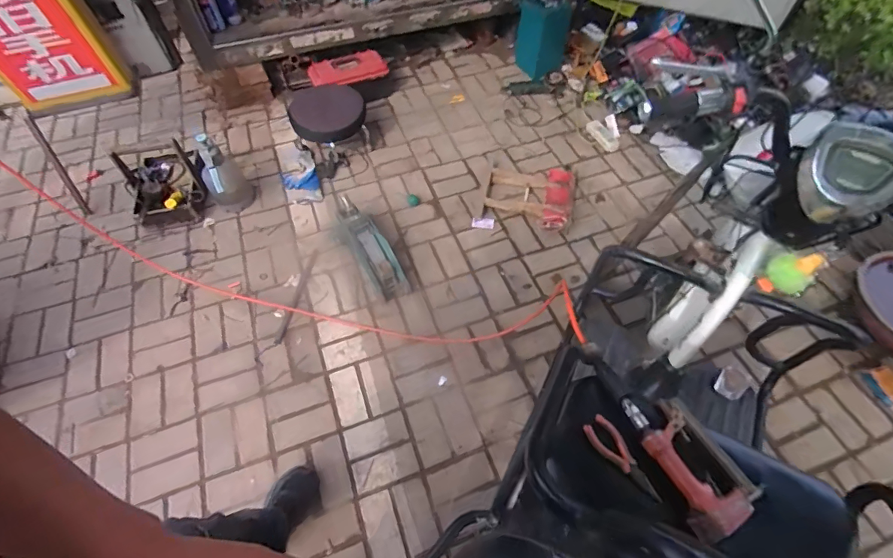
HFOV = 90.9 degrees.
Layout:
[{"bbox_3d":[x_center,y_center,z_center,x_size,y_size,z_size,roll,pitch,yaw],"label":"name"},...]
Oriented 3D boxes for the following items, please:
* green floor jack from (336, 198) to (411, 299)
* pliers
[{"bbox_3d":[-0.283,-0.121,1.655,0.118,0.116,0.439,-25,60,-15],"label":"green floor jack"},{"bbox_3d":[0.297,0.299,0.736,0.057,0.026,0.148,-32,60,-18],"label":"pliers"}]

